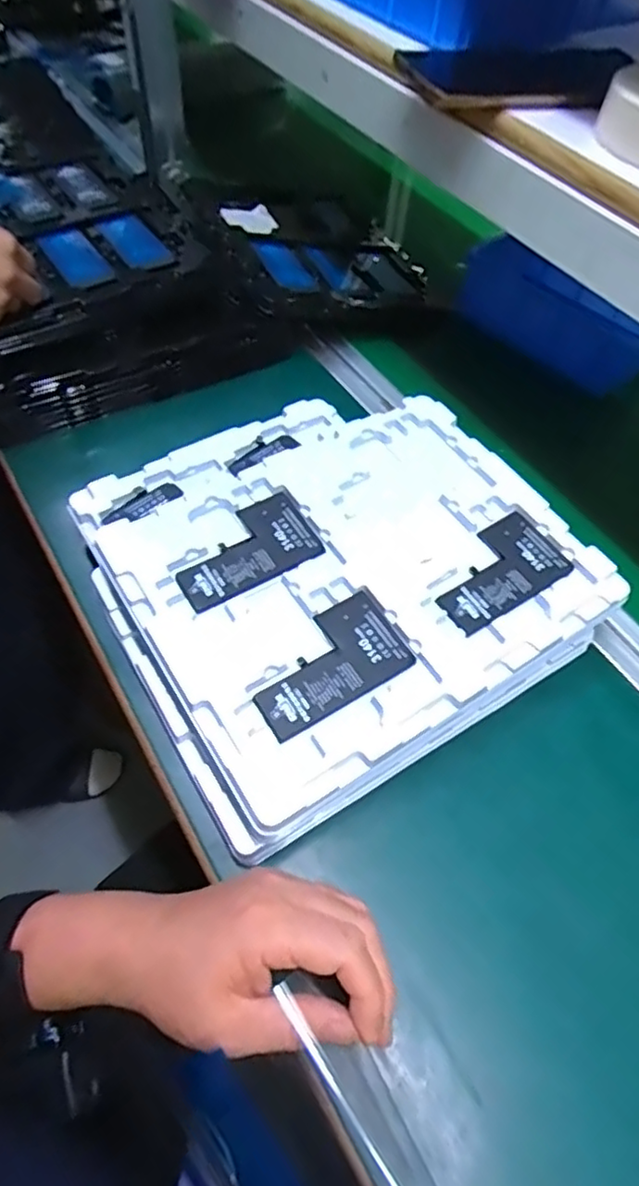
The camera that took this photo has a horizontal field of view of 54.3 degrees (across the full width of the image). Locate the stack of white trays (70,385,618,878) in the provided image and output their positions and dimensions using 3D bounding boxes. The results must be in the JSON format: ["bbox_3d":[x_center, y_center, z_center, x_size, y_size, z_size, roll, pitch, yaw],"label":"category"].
[{"bbox_3d":[0.006,-0.019,0.434,0.291,0.063,0.281,-27,62,-21],"label":"stack of white trays"}]

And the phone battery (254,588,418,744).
[{"bbox_3d":[0.004,0.041,0.368,0.095,0.004,0.057,-28,62,-21],"label":"phone battery"}]

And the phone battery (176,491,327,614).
[{"bbox_3d":[-0.050,-0.029,0.406,0.095,0.004,0.060,-29,63,-22],"label":"phone battery"}]

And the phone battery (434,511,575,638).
[{"bbox_3d":[0.115,-0.014,0.409,0.096,0.004,0.056,-29,63,-22],"label":"phone battery"}]

